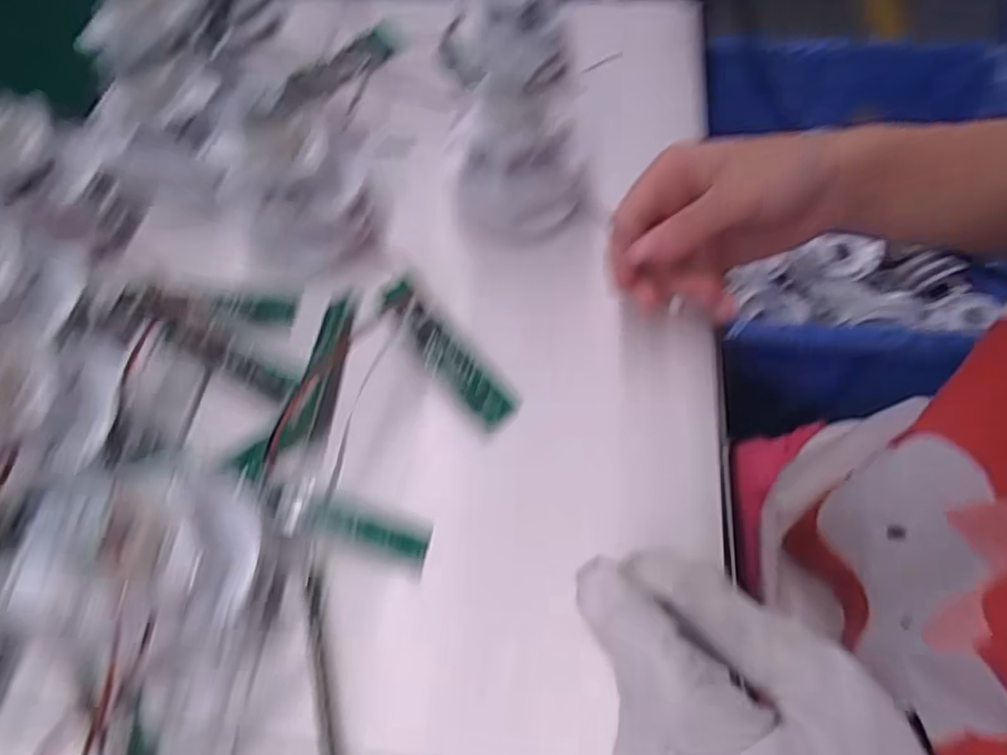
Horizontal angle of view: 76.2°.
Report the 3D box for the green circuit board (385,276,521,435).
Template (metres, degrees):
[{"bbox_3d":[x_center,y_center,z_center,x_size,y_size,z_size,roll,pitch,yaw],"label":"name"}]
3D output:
[{"bbox_3d":[-0.027,-0.011,0.300,0.023,0.007,0.083,-37,79,-19],"label":"green circuit board"}]

